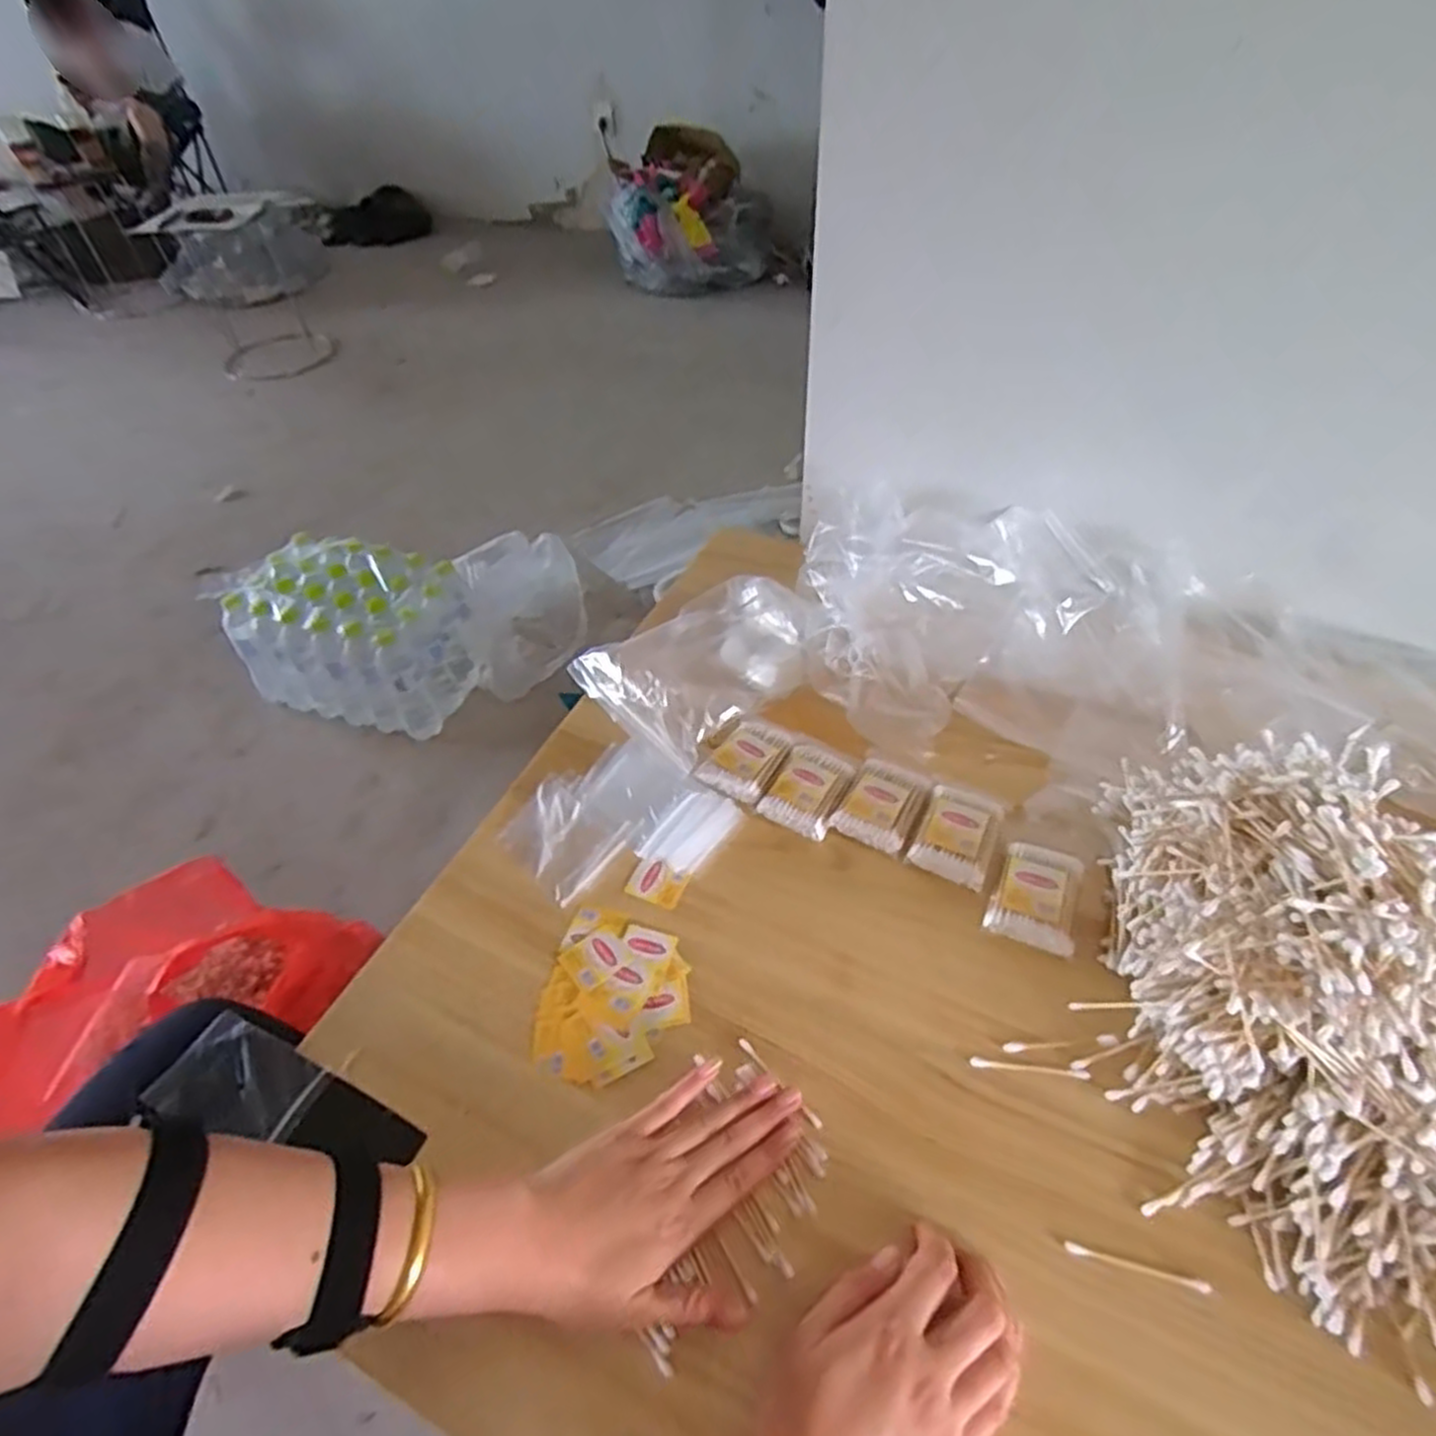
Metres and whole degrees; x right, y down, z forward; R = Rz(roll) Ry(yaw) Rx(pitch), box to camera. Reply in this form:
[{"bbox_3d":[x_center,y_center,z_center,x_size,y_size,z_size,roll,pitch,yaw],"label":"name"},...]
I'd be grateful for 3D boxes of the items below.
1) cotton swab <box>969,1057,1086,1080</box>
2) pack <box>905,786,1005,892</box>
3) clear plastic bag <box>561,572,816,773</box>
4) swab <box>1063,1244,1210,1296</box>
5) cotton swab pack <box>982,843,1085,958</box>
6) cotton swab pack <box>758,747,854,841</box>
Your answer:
[{"bbox_3d":[0.197,0.222,0.495,0.071,0.004,0.007,4,47,8],"label":"cotton swab"},{"bbox_3d":[0.187,0.089,0.604,0.056,0.014,0.077,21,52,21],"label":"pack"},{"bbox_3d":[-0.014,-0.061,0.737,0.206,0.045,0.183,-34,54,-25],"label":"clear plastic bag"},{"bbox_3d":[0.226,0.295,0.419,0.072,0.004,0.006,10,48,13],"label":"swab"},{"bbox_3d":[0.232,0.128,0.566,0.057,0.018,0.076,19,51,19],"label":"cotton swab pack"},{"bbox_3d":[0.075,0.059,0.643,0.058,0.016,0.076,22,52,22],"label":"cotton swab pack"}]

